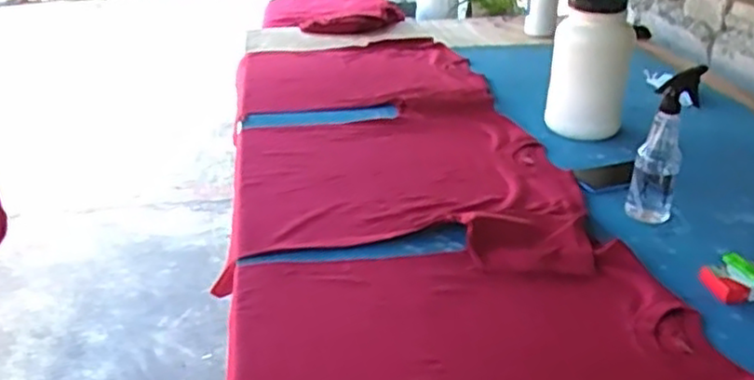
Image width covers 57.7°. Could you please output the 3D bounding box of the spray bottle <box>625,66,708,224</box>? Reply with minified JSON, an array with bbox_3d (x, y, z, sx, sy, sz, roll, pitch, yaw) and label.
[{"bbox_3d":[0.446,-0.073,1.066,0.070,0.227,0.064,13,31,20],"label":"spray bottle"}]

